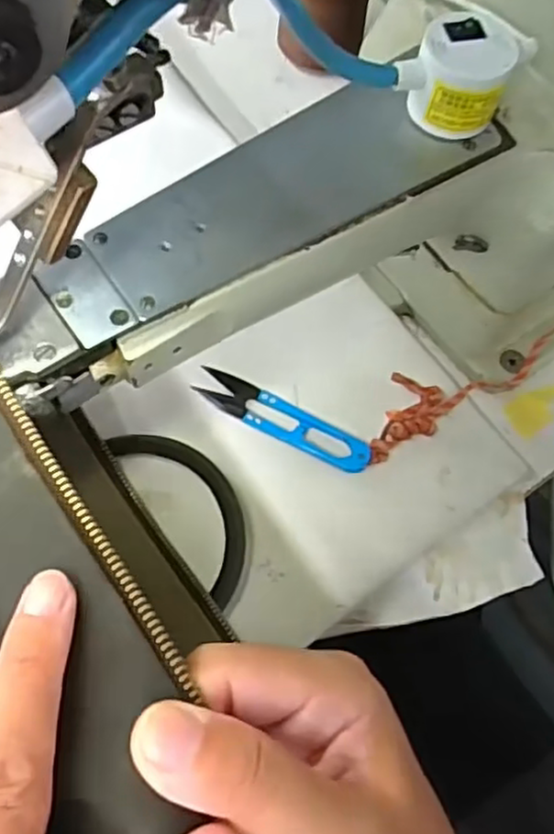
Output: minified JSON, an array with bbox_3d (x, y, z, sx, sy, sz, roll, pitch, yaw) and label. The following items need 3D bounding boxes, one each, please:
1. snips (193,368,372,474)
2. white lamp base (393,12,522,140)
[{"bbox_3d":[0.003,0.001,0.372,0.100,0.006,0.022,27,68,10],"label":"snips"},{"bbox_3d":[0.070,-0.134,0.276,0.039,0.034,0.039,1,67,-1],"label":"white lamp base"}]

